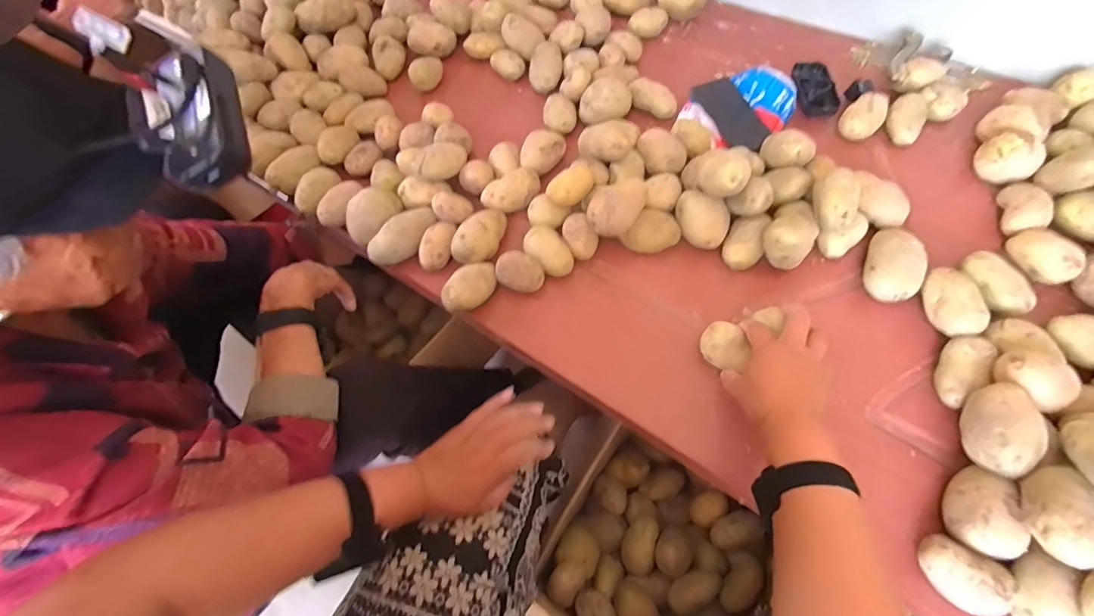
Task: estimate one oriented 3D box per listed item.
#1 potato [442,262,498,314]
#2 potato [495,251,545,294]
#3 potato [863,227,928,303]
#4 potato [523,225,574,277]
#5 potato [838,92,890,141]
[{"bbox_3d":[-0.100,-0.026,0.606,0.079,0.047,0.051,-32,64,-13],"label":"potato"},{"bbox_3d":[-0.035,-0.042,0.611,0.056,0.048,0.048,39,70,22],"label":"potato"},{"bbox_3d":[0.417,-0.052,0.562,0.057,0.044,0.095,19,64,14],"label":"potato"},{"bbox_3d":[0.001,-0.071,0.623,0.046,0.044,0.074,-28,63,-11],"label":"potato"},{"bbox_3d":[0.456,-0.275,0.665,0.050,0.041,0.060,36,69,21],"label":"potato"}]

